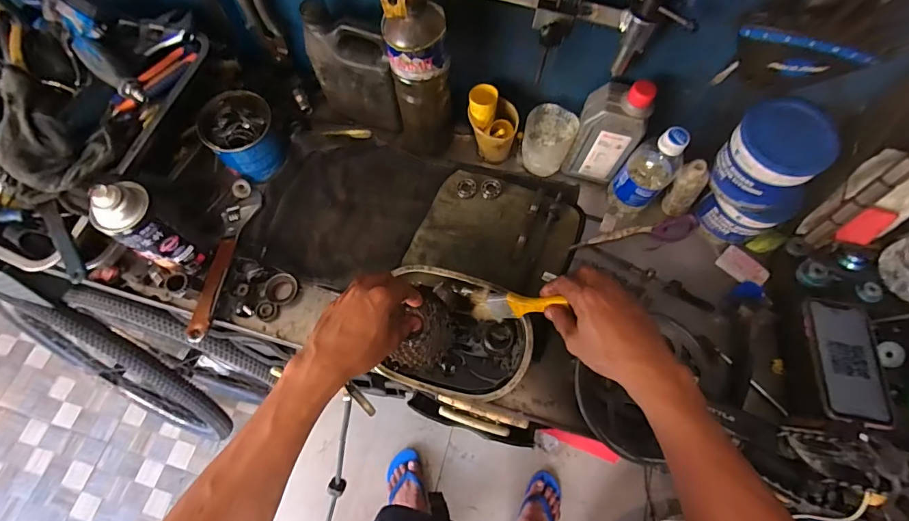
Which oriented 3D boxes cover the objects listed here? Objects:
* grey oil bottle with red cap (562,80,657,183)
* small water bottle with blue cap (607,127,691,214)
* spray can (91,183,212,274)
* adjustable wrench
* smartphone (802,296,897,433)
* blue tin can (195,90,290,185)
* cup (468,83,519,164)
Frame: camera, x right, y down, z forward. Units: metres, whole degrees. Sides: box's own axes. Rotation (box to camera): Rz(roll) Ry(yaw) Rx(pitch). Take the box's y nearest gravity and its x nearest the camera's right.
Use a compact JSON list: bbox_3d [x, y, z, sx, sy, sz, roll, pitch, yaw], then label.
[{"bbox_3d":[0.212,-0.181,0.600,0.077,0.170,0.048,16,69,6],"label":"grey oil bottle with red cap"},{"bbox_3d":[0.267,-0.123,0.596,0.063,0.171,0.061,0,68,-1],"label":"small water bottle with blue cap"},{"bbox_3d":[-0.377,-0.039,0.537,0.069,0.180,0.060,30,71,11],"label":"spray can"},{"bbox_3d":[-0.329,-0.003,0.607,0.043,0.027,0.230,9,68,3],"label":"adjustable wrench"},{"bbox_3d":[0.481,0.120,0.527,0.081,0.009,0.153,10,63,2],"label":"smartphone"},{"bbox_3d":[-0.306,-0.179,0.634,0.093,0.092,0.087,0,68,-1],"label":"blue tin can"},{"bbox_3d":[0.054,-0.193,0.640,0.074,0.110,0.059,11,68,4],"label":"cup"}]

